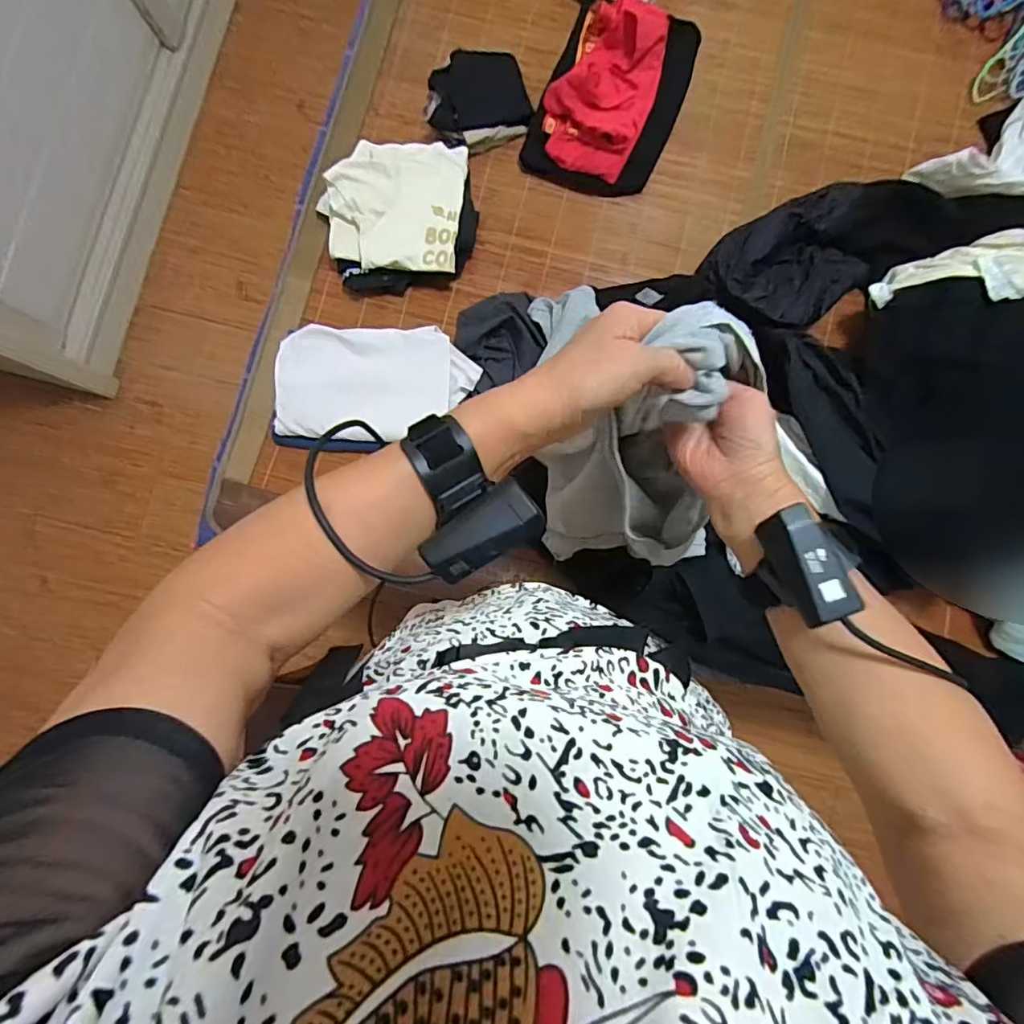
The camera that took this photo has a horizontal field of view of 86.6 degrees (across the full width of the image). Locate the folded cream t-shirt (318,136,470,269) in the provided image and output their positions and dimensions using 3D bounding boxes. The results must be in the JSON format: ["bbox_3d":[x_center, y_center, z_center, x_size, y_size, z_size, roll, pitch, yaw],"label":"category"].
[{"bbox_3d":[-0.193,-0.496,0.876,0.222,0.033,0.217,4,85,0],"label":"folded cream t-shirt"}]

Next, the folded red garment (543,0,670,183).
[{"bbox_3d":[0.149,-0.688,0.874,0.160,0.079,0.245,24,86,2],"label":"folded red garment"}]

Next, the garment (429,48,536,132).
[{"bbox_3d":[-0.059,-0.710,0.931,0.173,0.052,0.138,-12,85,-1],"label":"garment"}]

